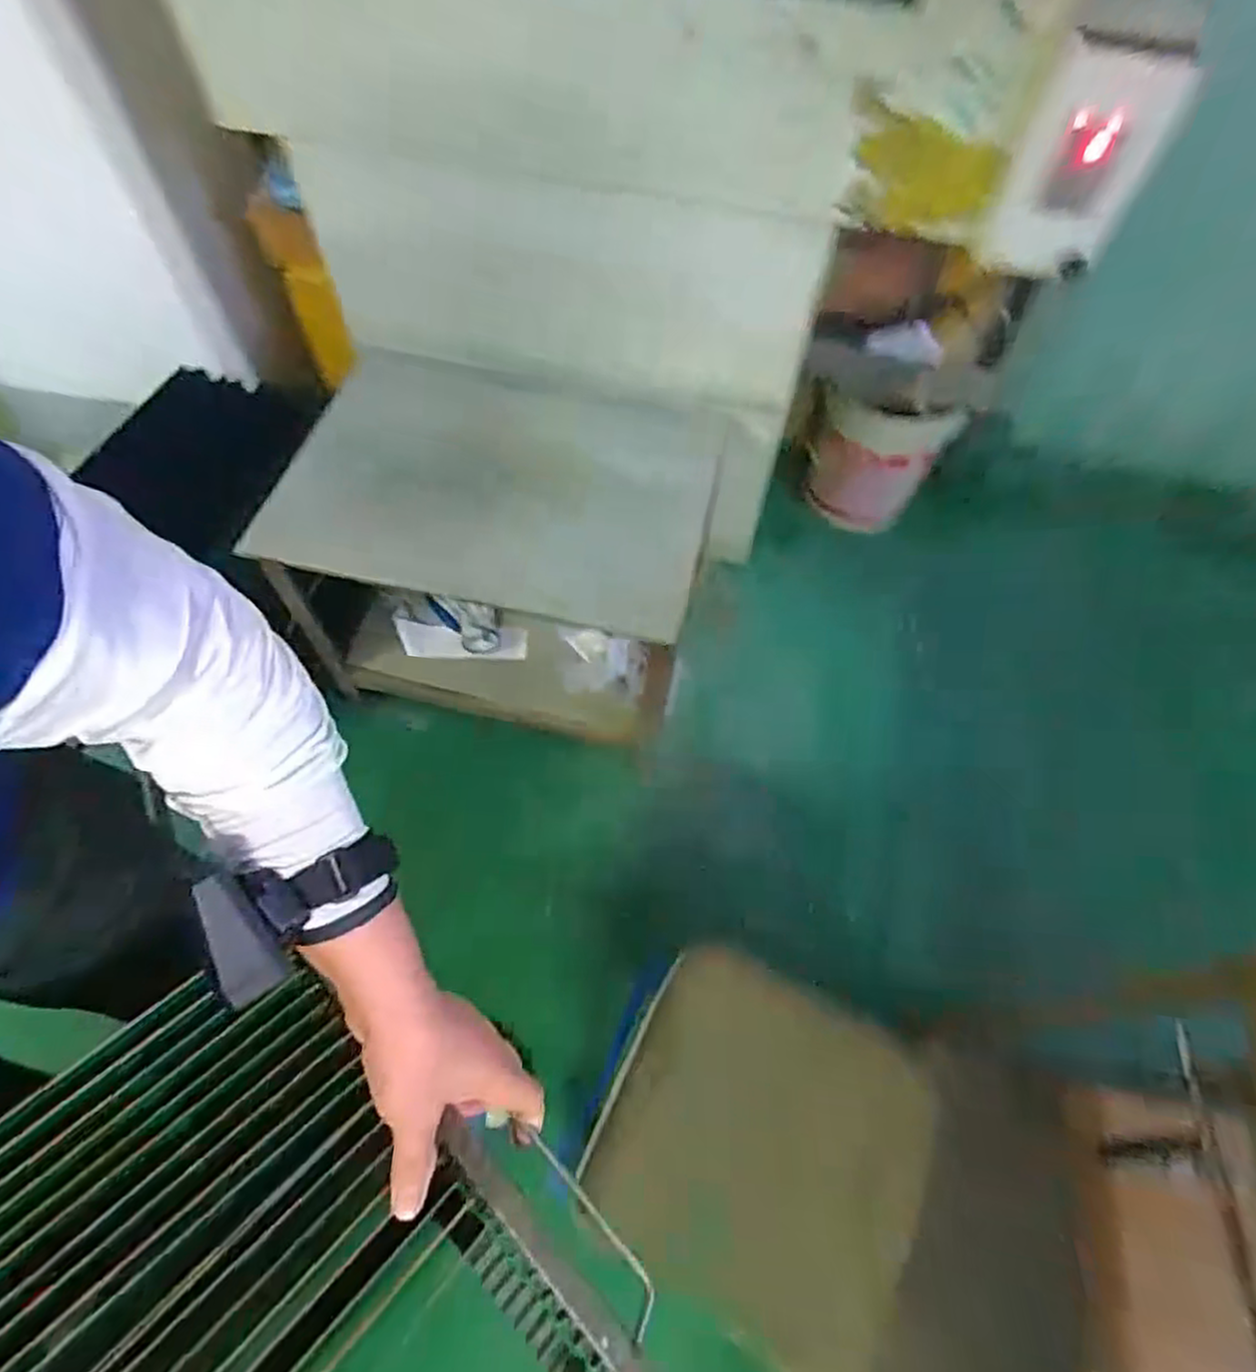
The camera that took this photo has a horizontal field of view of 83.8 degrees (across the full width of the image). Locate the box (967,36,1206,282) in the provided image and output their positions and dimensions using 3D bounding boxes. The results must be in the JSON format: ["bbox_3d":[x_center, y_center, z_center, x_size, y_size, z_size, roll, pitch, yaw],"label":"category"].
[{"bbox_3d":[0.486,-0.560,0.760,0.130,0.205,0.064,21,62,10],"label":"box"}]

